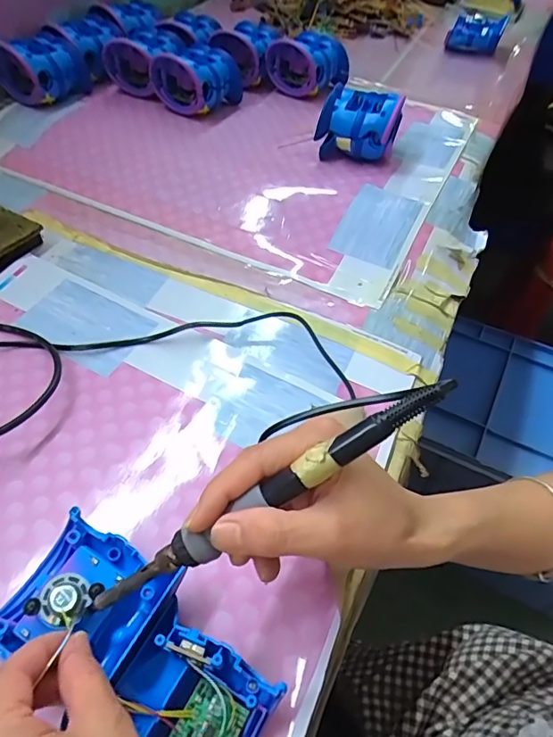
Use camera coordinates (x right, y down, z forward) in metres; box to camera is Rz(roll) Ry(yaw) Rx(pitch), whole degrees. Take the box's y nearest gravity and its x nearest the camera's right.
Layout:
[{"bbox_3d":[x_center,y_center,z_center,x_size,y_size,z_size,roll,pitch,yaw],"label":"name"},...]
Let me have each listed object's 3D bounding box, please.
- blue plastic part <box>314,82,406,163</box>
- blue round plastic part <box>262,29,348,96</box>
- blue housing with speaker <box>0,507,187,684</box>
[{"bbox_3d":[0.096,-0.283,0.576,0.088,0.064,0.069,12,53,6],"label":"blue plastic part"},{"bbox_3d":[0.041,-0.415,0.679,0.089,0.067,0.087,-35,62,-26],"label":"blue round plastic part"},{"bbox_3d":[-0.107,0.130,0.277,0.079,0.034,0.076,21,54,12],"label":"blue housing with speaker"}]

